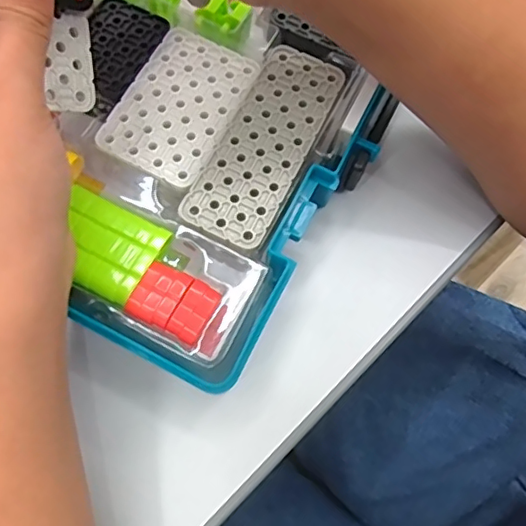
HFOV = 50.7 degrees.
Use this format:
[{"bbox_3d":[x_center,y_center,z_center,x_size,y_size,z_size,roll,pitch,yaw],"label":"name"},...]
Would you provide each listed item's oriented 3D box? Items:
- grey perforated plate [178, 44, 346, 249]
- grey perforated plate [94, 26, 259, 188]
[{"bbox_3d":[0.002,-0.055,0.248,0.038,0.004,0.099,25,72,7],"label":"grey perforated plate"},{"bbox_3d":[-0.039,-0.075,0.259,0.048,0.004,0.075,25,72,7],"label":"grey perforated plate"}]

